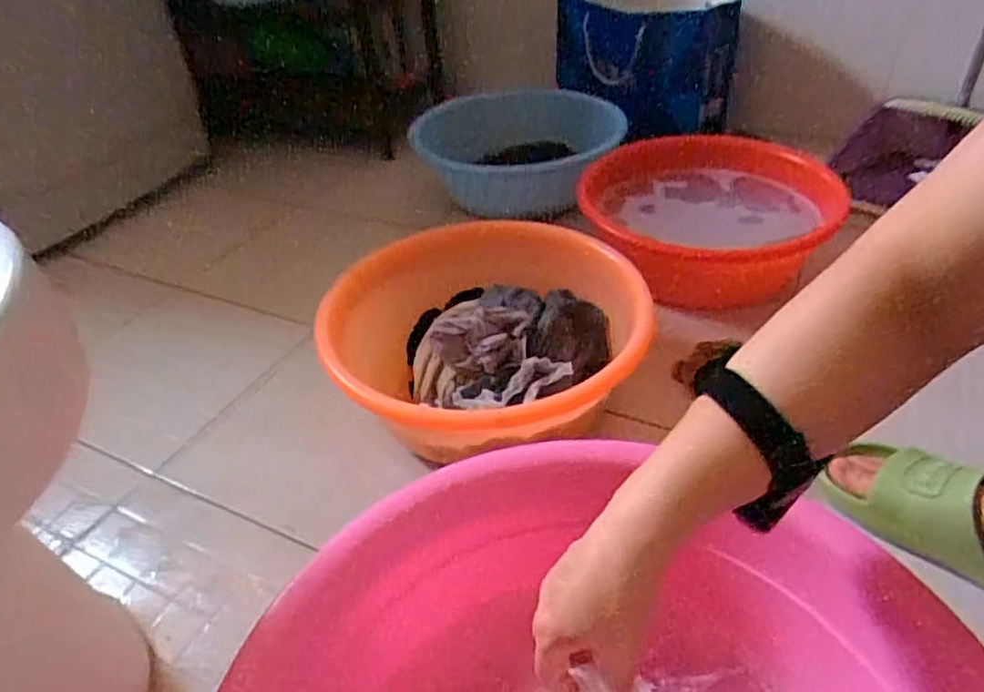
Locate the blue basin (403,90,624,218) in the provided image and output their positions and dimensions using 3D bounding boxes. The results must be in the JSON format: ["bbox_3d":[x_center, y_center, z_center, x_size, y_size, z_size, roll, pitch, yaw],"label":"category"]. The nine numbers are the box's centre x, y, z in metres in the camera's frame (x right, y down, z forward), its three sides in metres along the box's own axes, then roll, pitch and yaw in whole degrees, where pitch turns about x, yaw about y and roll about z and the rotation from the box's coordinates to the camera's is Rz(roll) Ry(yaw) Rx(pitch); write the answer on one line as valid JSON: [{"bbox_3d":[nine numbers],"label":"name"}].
[{"bbox_3d":[0.094,-0.355,1.223,0.400,0.112,0.400,-2,38,2],"label":"blue basin"}]

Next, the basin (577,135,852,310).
[{"bbox_3d":[0.315,-0.201,1.010,0.348,0.097,0.348,-4,38,0],"label":"basin"}]

